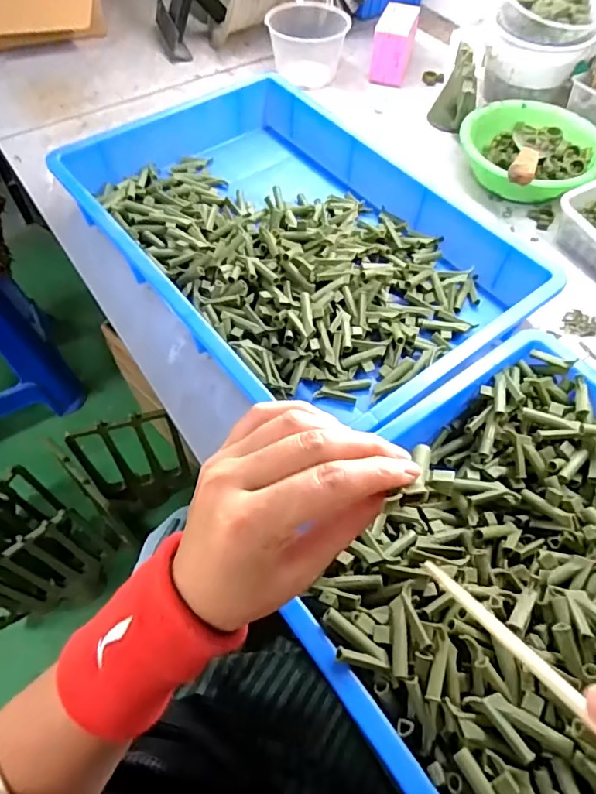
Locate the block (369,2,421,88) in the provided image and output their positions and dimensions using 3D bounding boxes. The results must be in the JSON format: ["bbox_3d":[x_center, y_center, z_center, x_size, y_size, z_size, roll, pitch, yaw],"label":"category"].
[{"bbox_3d":[0.172,-0.630,0.930,0.068,0.087,0.094,13,59,7],"label":"block"}]

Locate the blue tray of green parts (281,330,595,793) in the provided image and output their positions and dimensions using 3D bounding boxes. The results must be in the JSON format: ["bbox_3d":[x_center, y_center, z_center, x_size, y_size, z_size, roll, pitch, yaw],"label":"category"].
[{"bbox_3d":[0.264,0.218,0.372,0.381,0.084,0.562,-31,64,-19],"label":"blue tray of green parts"}]

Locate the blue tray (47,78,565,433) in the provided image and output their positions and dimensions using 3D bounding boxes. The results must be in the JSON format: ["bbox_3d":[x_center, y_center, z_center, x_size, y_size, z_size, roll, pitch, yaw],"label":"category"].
[{"bbox_3d":[-0.012,-0.200,0.662,0.374,0.090,0.554,-34,65,-20],"label":"blue tray"}]

